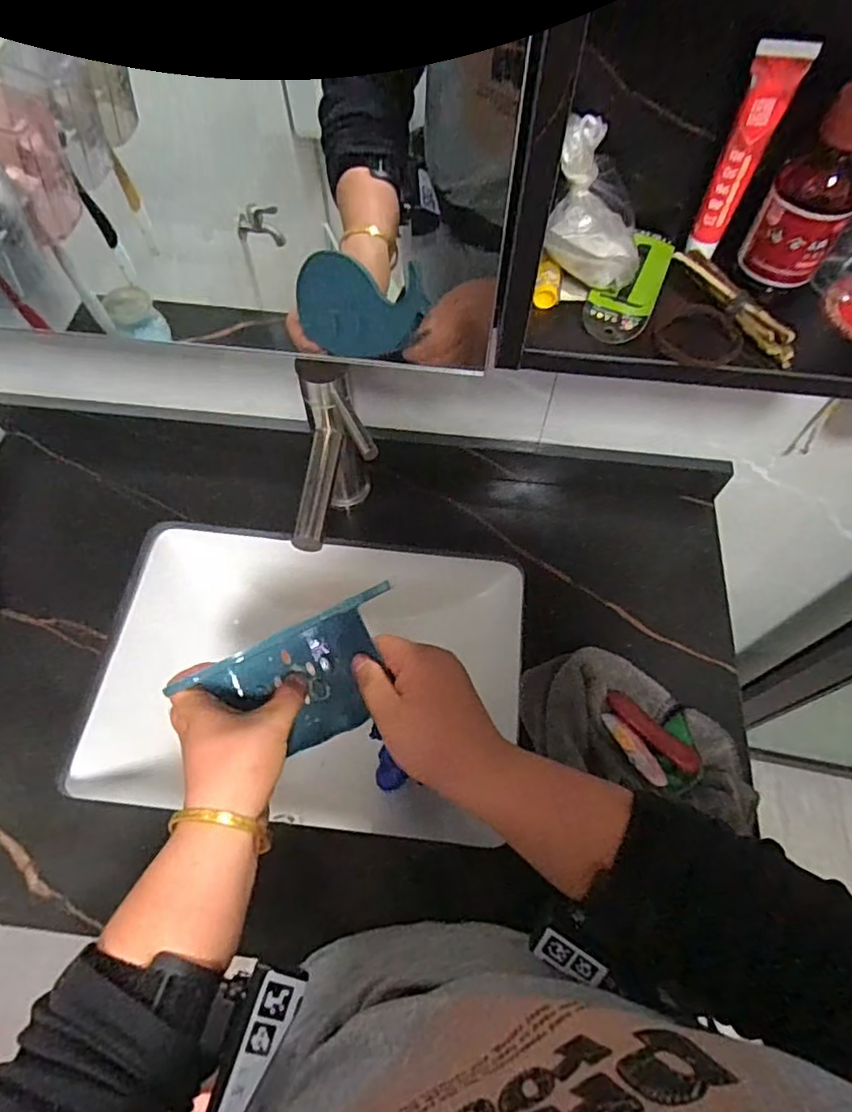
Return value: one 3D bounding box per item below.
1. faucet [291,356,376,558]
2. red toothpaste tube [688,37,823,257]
[{"bbox_3d":[-0.079,-0.060,0.536,0.066,0.177,0.142,1,61,-2],"label":"faucet"},{"bbox_3d":[0.174,-0.219,0.335,0.024,0.108,0.012,19,62,8],"label":"red toothpaste tube"}]

